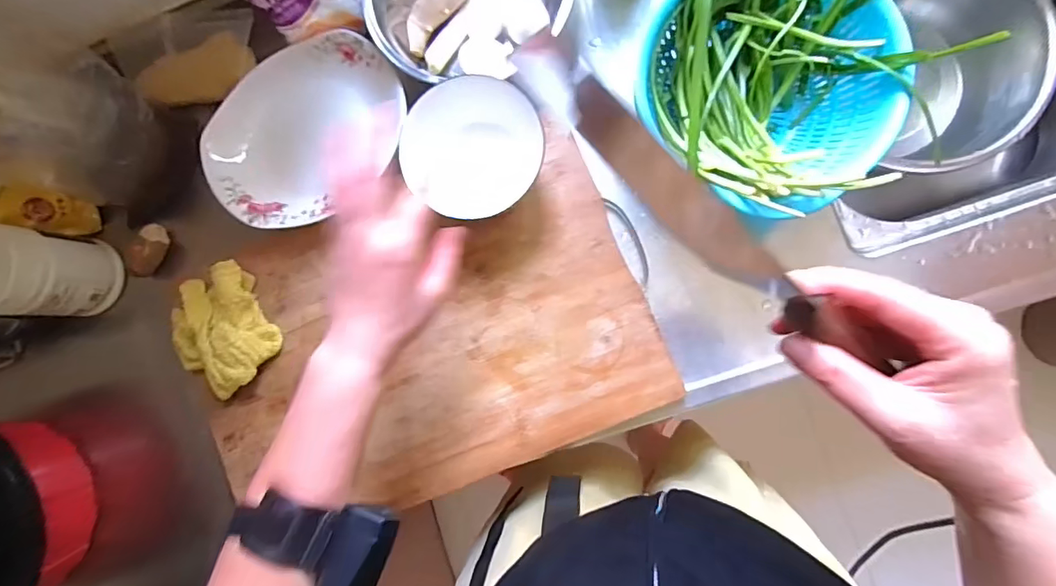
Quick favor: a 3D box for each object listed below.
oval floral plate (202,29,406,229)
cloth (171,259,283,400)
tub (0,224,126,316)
[{"bbox_3d":[-0.245,-0.179,0.525,0.170,0.037,0.215,35,91,8],"label":"oval floral plate"},{"bbox_3d":[-0.325,0.042,0.519,0.101,0.040,0.121,-24,84,5],"label":"cloth"},{"bbox_3d":[-0.496,-0.018,0.497,0.081,0.126,0.080,0,86,7],"label":"tub"}]

